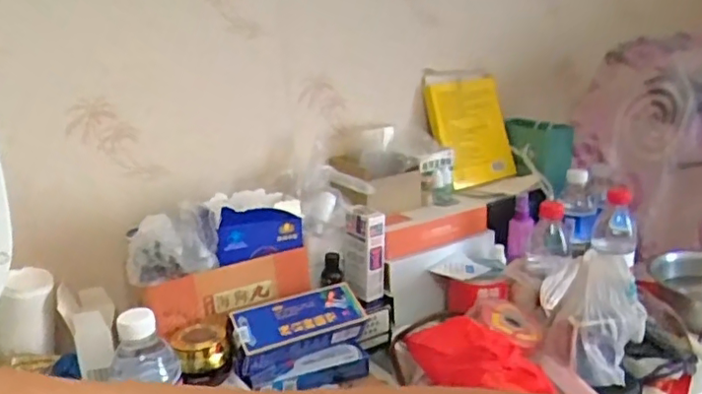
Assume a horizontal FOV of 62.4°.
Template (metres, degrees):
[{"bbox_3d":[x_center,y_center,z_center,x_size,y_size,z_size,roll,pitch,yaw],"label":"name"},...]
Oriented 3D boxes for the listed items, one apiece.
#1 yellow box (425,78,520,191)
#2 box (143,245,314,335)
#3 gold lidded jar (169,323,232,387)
[{"bbox_3d":[0.202,-0.112,0.974,0.153,0.179,0.026,-12,4,-30],"label":"yellow box"},{"bbox_3d":[-0.139,0.110,0.704,0.201,0.066,0.033,-12,18,-26],"label":"box"},{"bbox_3d":[-0.165,0.172,0.643,0.057,0.046,0.060,-3,16,1],"label":"gold lidded jar"}]

